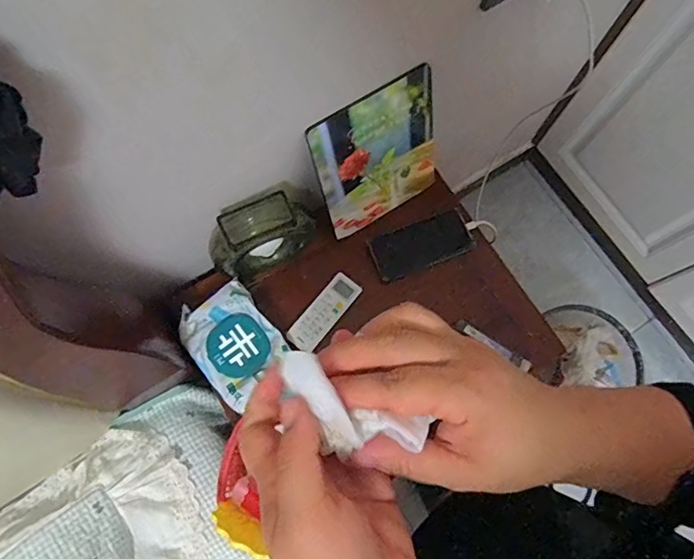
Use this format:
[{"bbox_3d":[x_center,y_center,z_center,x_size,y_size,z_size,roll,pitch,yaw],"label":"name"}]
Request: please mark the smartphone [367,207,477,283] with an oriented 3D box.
[{"bbox_3d":[0.127,-0.059,0.863,0.170,0.011,0.076,-20,75,-6],"label":"smartphone"}]

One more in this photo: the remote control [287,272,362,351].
[{"bbox_3d":[-0.036,0.050,0.810,0.053,0.023,0.135,37,77,10],"label":"remote control"}]

